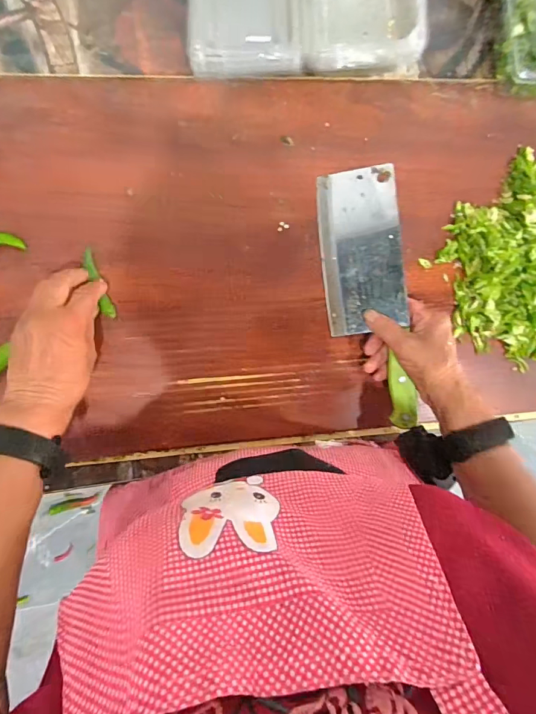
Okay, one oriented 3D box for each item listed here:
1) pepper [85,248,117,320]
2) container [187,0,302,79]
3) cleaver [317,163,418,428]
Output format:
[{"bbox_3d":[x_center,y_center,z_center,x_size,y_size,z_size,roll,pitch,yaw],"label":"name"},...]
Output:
[{"bbox_3d":[-0.178,-0.077,0.423,0.011,0.012,0.075,-21,95,-5],"label":"pepper"},{"bbox_3d":[-0.028,-0.370,0.416,0.110,0.045,0.154,-4,93,-6],"label":"container"},{"bbox_3d":[0.113,-0.065,0.459,0.086,0.021,0.280,-7,94,16],"label":"cleaver"}]

